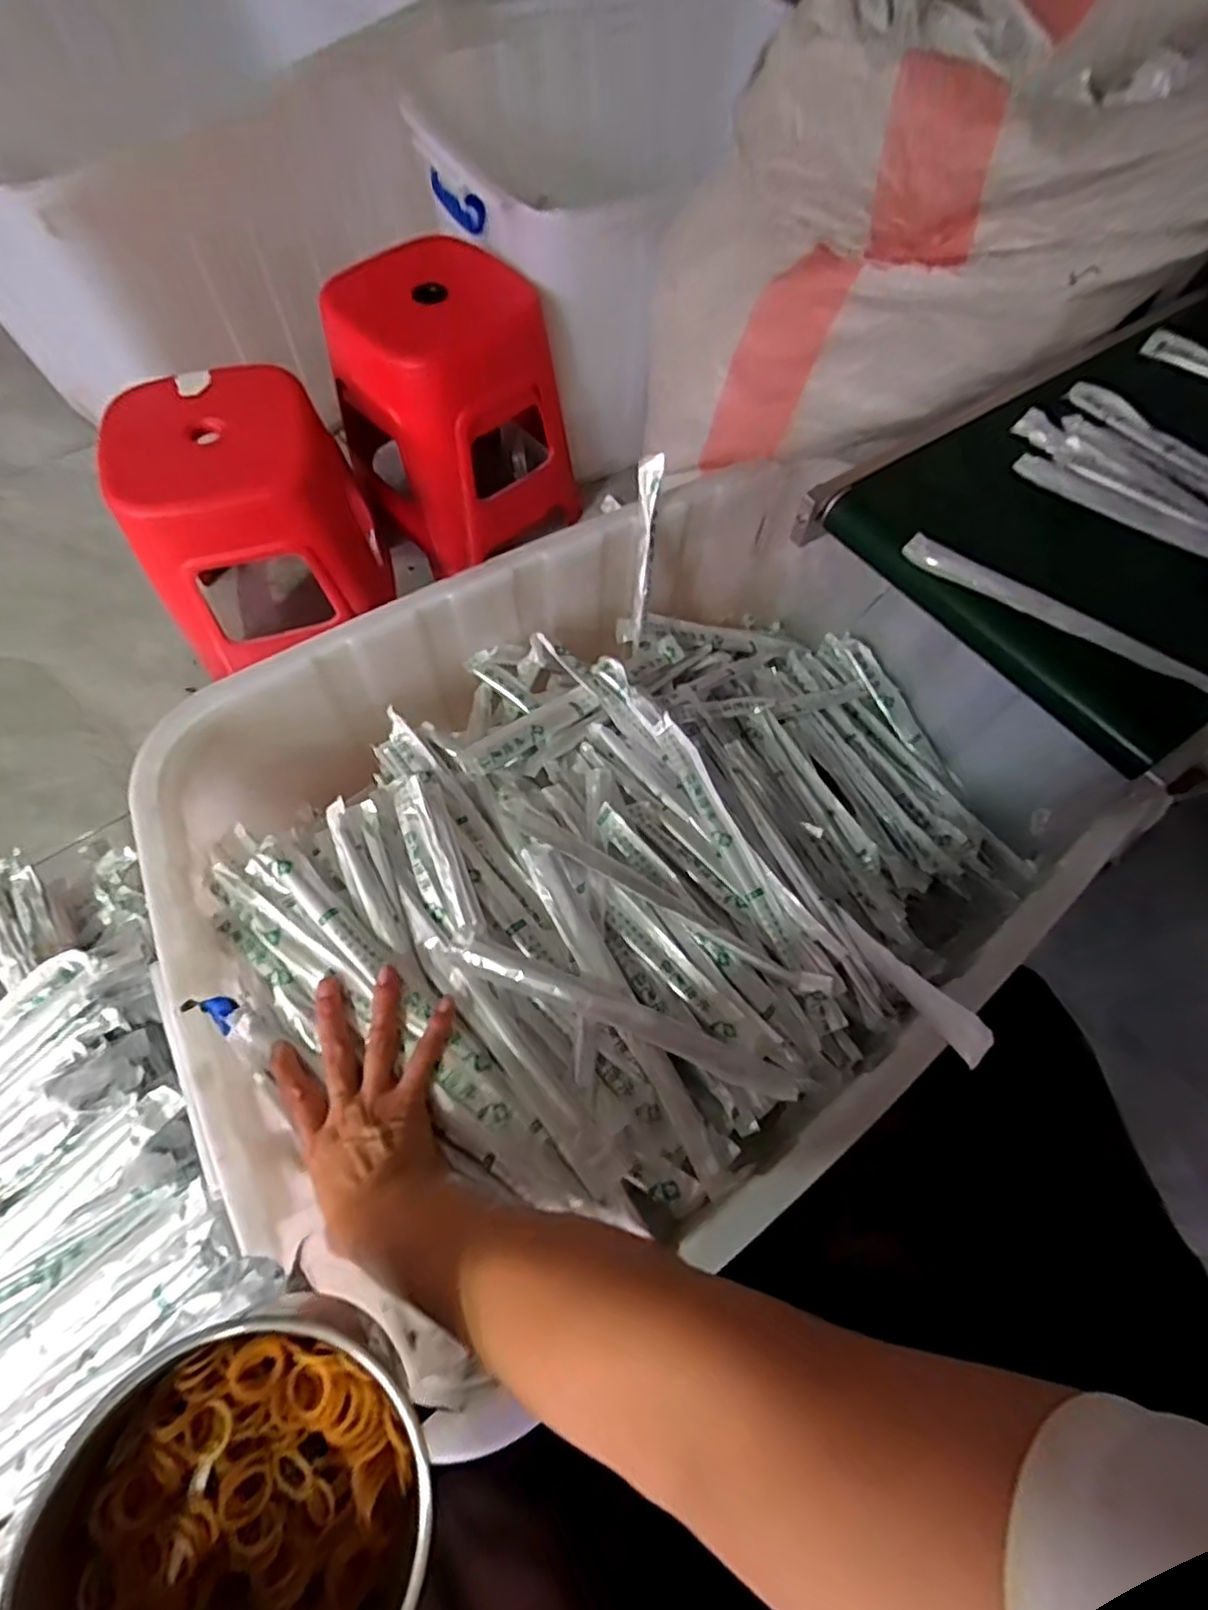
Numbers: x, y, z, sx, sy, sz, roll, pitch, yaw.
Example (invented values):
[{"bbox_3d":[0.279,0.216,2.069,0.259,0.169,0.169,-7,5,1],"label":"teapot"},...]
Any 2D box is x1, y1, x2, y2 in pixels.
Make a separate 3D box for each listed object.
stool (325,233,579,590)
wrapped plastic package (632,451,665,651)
[{"bbox_3d":[-0.231,-0.602,1.017,0.284,0.327,0.284,42,71,16],"label":"stool"},{"bbox_3d":[0.037,-0.234,0.628,0.021,0.174,0.015,4,34,1],"label":"wrapped plastic package"}]

